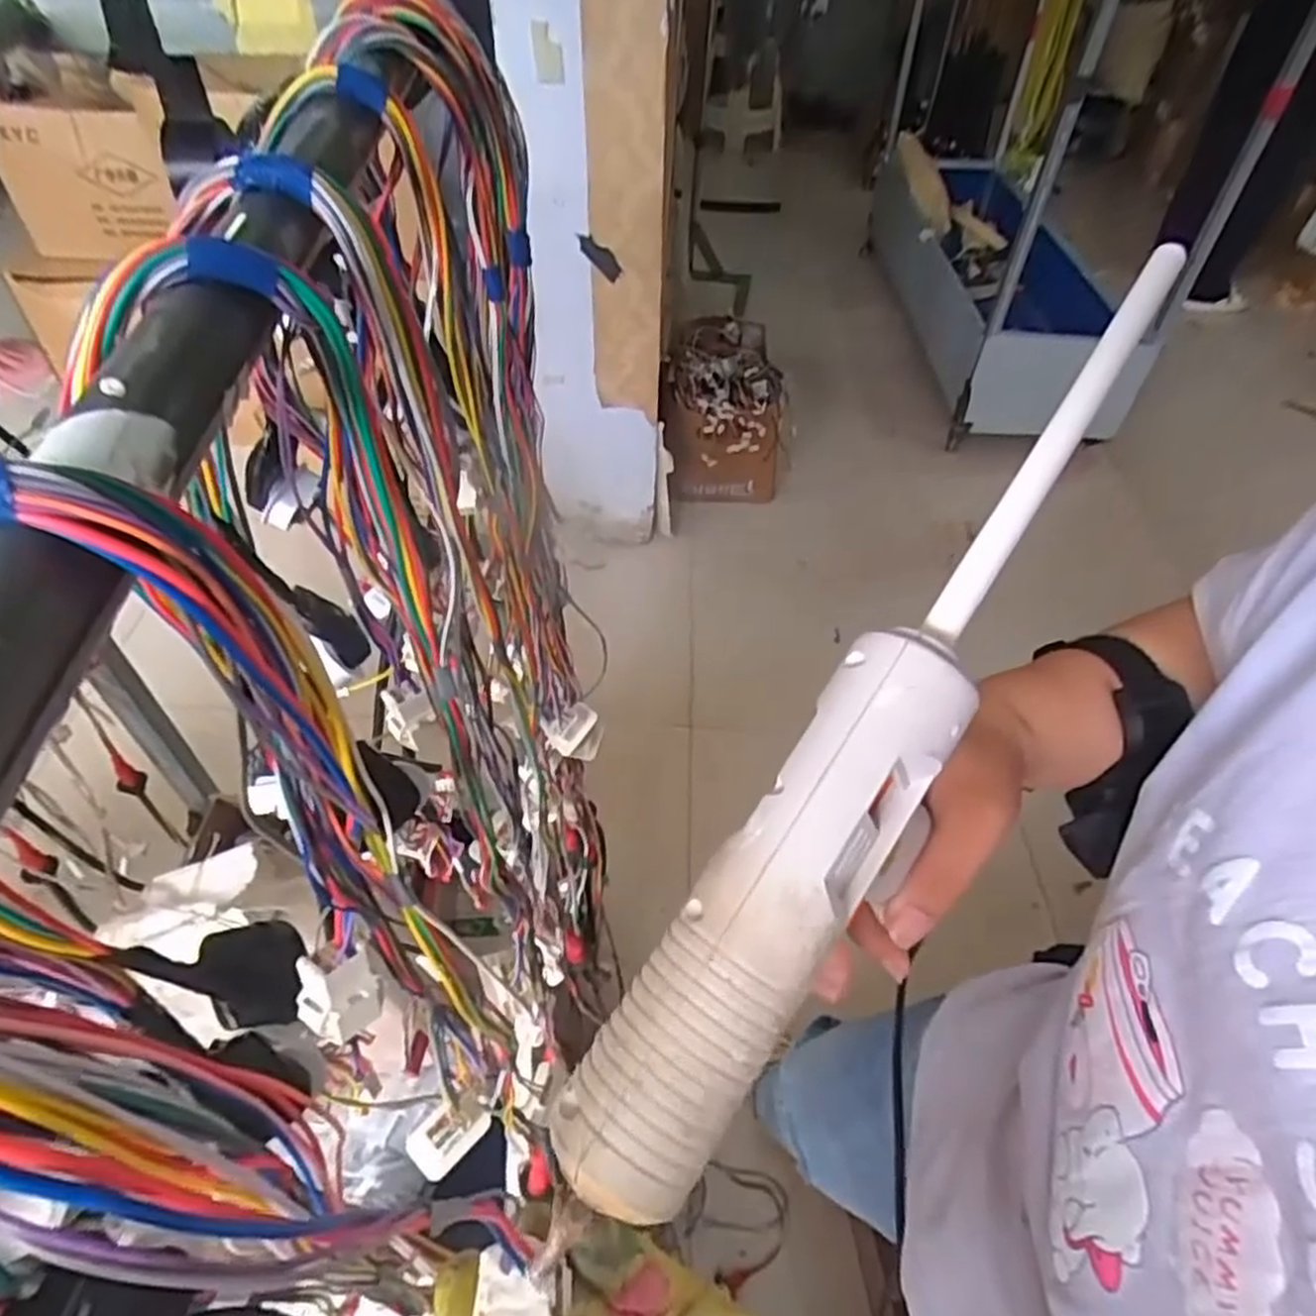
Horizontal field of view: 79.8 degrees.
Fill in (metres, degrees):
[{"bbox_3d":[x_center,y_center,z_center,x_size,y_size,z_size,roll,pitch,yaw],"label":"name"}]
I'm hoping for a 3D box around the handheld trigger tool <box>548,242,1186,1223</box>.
[{"bbox_3d":[0.080,0.000,0.235,0.039,0.030,0.330,30,74,22],"label":"handheld trigger tool"}]

